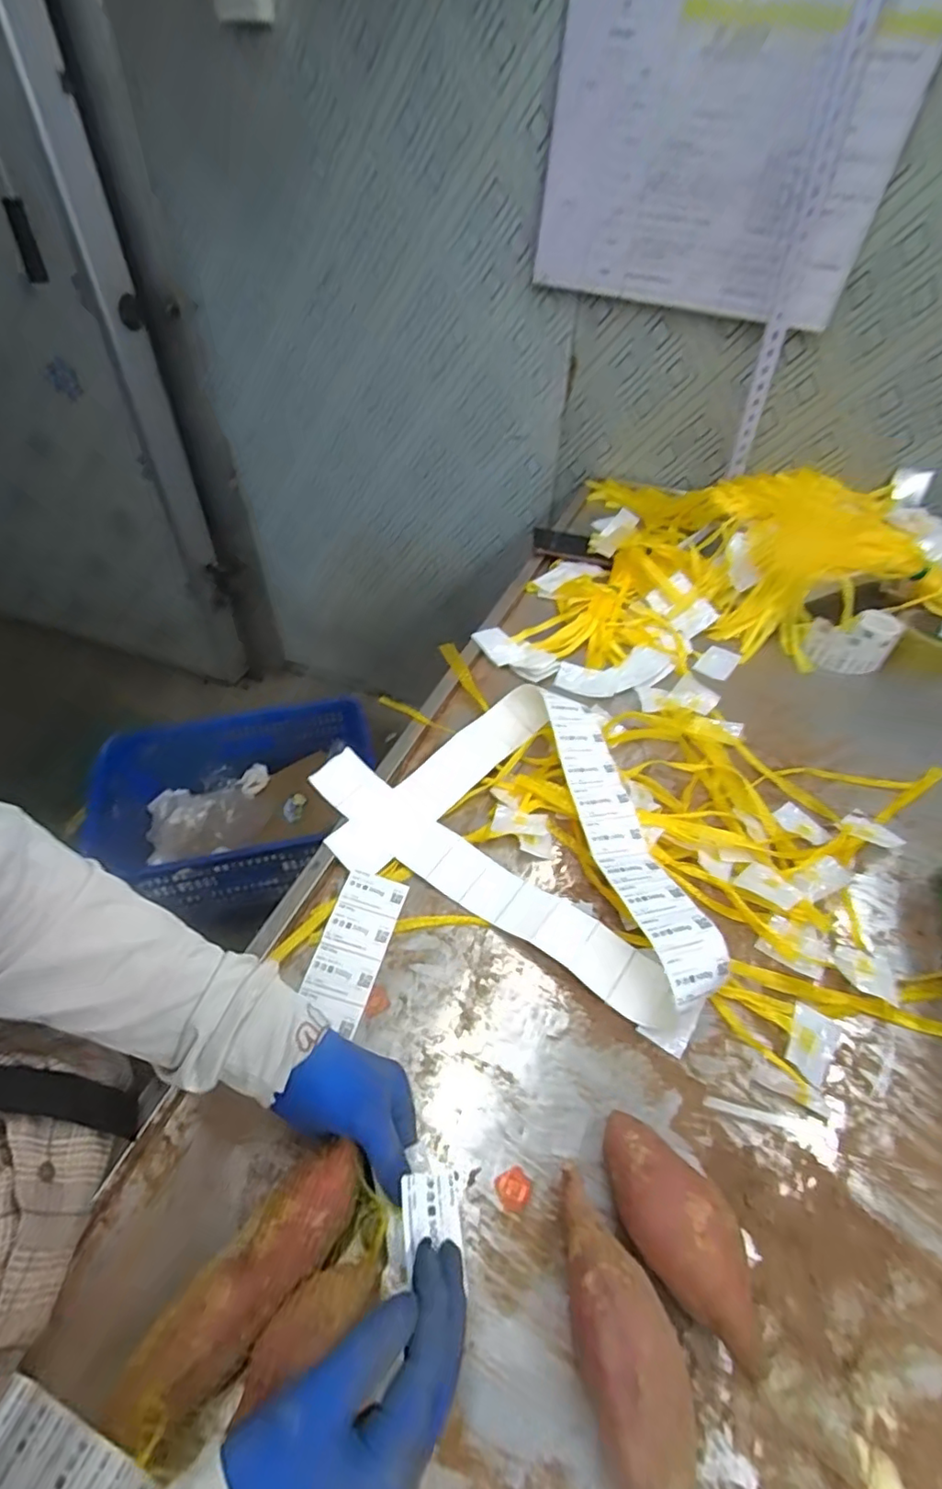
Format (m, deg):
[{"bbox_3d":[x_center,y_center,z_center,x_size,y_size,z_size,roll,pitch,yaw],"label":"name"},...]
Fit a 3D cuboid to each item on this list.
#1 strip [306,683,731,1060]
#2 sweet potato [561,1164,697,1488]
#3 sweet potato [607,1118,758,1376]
[{"bbox_3d":[0.070,0.067,0.626,0.425,0.058,0.297,23,51,21],"label":"strip"},{"bbox_3d":[0.092,0.357,0.357,0.055,0.054,0.165,-11,47,-10],"label":"sweet potato"},{"bbox_3d":[0.136,0.320,0.393,0.056,0.060,0.136,-25,51,-21],"label":"sweet potato"}]

